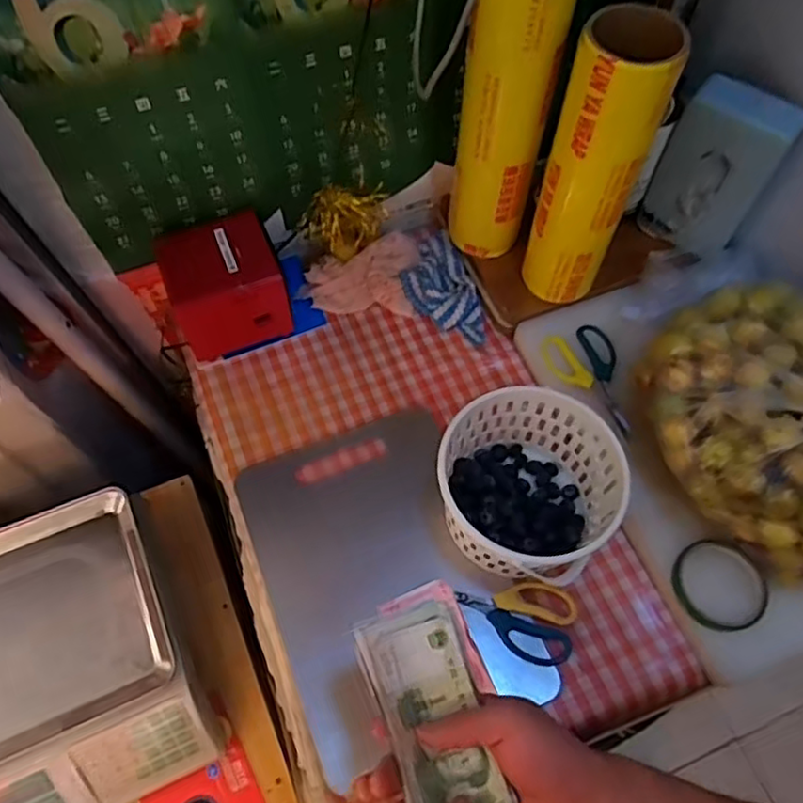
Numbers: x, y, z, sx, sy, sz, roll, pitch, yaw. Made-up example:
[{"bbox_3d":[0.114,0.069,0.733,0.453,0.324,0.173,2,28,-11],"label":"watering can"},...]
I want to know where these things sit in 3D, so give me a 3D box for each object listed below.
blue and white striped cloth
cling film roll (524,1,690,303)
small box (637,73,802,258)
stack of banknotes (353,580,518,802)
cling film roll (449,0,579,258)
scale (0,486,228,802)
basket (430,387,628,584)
[{"bbox_3d":[0.050,-0.145,0.837,0.087,0.034,0.167,-21,64,-11],"label":"blue and white striped cloth"},{"bbox_3d":[0.195,-0.235,0.674,0.091,0.313,0.080,18,64,9],"label":"cling film roll"},{"bbox_3d":[0.364,-0.267,0.764,0.115,0.194,0.034,29,66,14],"label":"small box"},{"bbox_3d":[0.024,0.208,0.432,0.077,0.018,0.162,-15,65,-8],"label":"stack of banknotes"},{"bbox_3d":[0.115,-0.321,0.697,0.099,0.343,0.112,9,63,4],"label":"cling film roll"},{"bbox_3d":[-0.417,0.305,0.715,0.346,0.105,0.318,-22,65,-12],"label":"scale"},{"bbox_3d":[0.126,0.089,0.665,0.167,0.115,0.176,0,62,0],"label":"basket"}]

